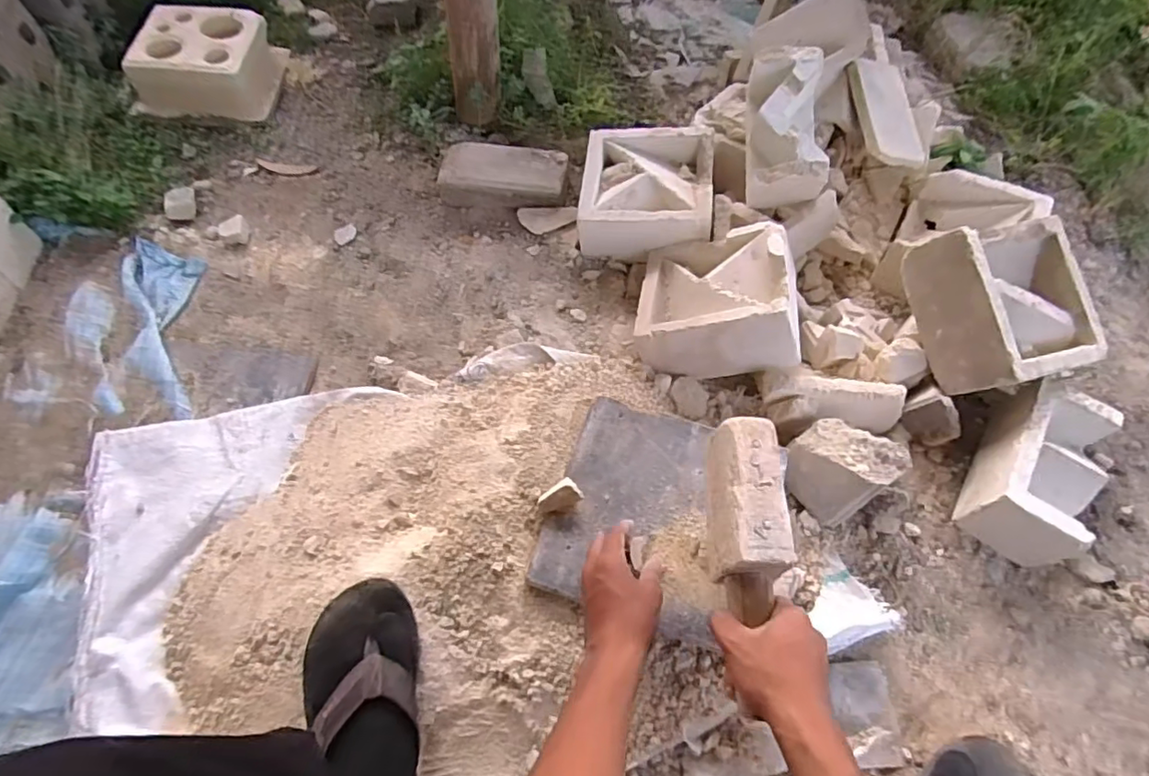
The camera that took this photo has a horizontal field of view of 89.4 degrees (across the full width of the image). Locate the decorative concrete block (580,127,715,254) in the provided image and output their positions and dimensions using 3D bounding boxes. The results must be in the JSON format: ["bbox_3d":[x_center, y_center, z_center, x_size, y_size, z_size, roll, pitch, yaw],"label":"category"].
[{"bbox_3d":[0.116,-0.316,0.941,0.204,0.094,0.213,7,60,3],"label":"decorative concrete block"}]

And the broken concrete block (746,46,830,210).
[{"bbox_3d":[0.323,-0.388,0.884,0.103,0.105,0.218,0,84,-2],"label":"broken concrete block"}]

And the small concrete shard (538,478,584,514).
[{"bbox_3d":[-0.017,0.123,0.645,0.046,0.027,0.030,-29,64,-17],"label":"small concrete shard"}]

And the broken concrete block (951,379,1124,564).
[{"bbox_3d":[0.579,0.100,0.719,0.108,0.092,0.199,30,63,15],"label":"broken concrete block"}]

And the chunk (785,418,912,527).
[{"bbox_3d":[0.323,0.093,0.710,0.109,0.071,0.108,-34,66,-19],"label":"chunk"}]

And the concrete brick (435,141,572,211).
[{"bbox_3d":[-0.122,-0.360,1.008,0.214,0.057,0.110,8,60,3],"label":"concrete brick"}]

